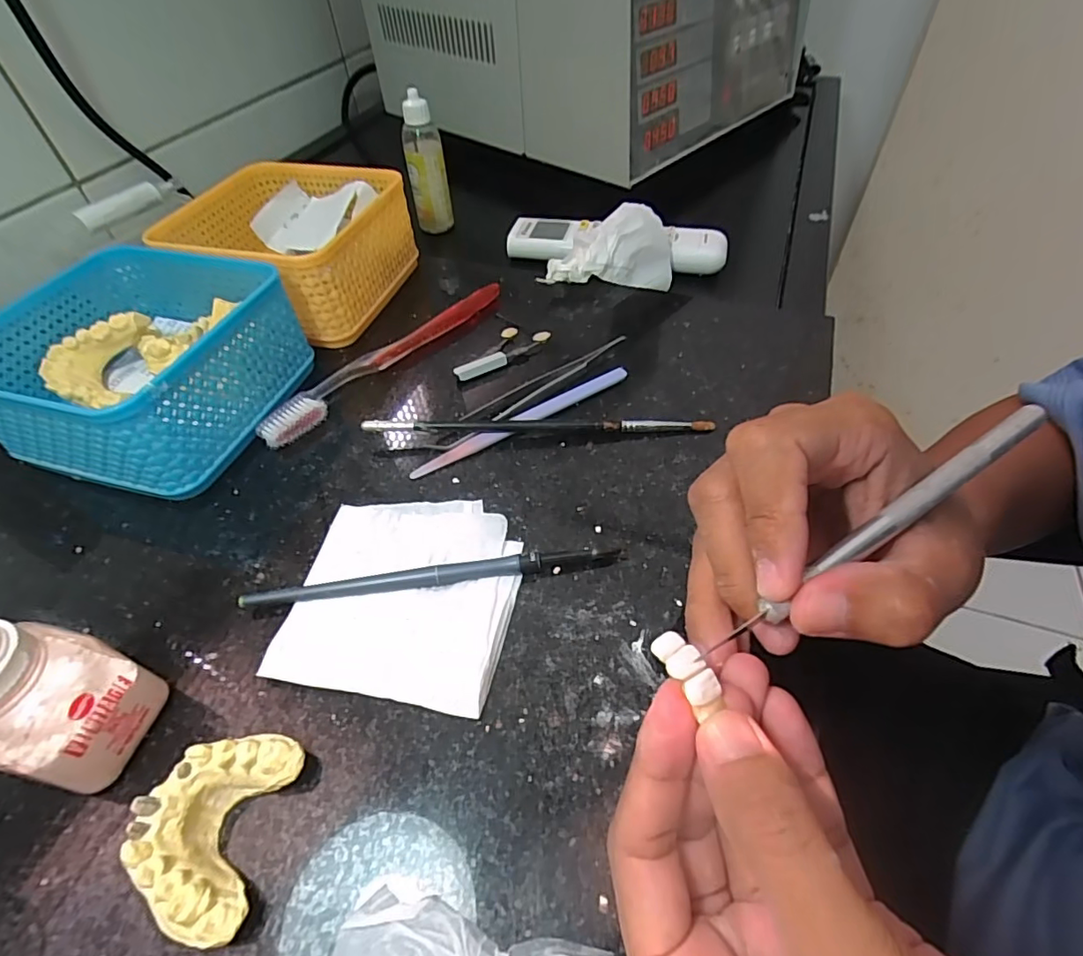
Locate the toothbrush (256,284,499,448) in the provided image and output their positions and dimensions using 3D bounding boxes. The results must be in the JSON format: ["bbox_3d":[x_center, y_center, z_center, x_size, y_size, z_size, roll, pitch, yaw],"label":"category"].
[{"bbox_3d":[-0.096,-0.079,0.339,0.021,0.016,0.182,32,57,25],"label":"toothbrush"}]

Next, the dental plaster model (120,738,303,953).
[{"bbox_3d":[-0.105,0.111,0.173,0.037,0.026,0.054,6,50,6],"label":"dental plaster model"}]

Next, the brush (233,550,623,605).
[{"bbox_3d":[-0.046,0.043,0.237,0.160,0.004,0.008,-7,87,-4],"label":"brush"}]

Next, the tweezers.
[{"bbox_3d":[-0.006,-0.053,0.315,0.135,0.011,0.022,-30,55,-22],"label":"tweezers"}]

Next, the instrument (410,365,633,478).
[{"bbox_3d":[-0.009,-0.033,0.302,0.137,0.008,0.011,-26,54,-20],"label":"instrument"}]

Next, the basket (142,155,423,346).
[{"bbox_3d":[-0.174,-0.161,0.380,0.130,0.066,0.129,11,51,11],"label":"basket"}]

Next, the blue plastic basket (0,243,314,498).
[{"bbox_3d":[-0.220,-0.064,0.300,0.130,0.064,0.128,11,50,11],"label":"blue plastic basket"}]

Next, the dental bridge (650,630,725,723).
[{"bbox_3d":[0.039,0.051,0.144,0.009,0.004,0.021,-29,61,-22],"label":"dental bridge"}]

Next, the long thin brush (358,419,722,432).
[{"bbox_3d":[-0.001,-0.027,0.292,0.186,0.012,0.006,-1,49,1],"label":"long thin brush"}]

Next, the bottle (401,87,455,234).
[{"bbox_3d":[-0.101,-0.273,0.469,0.033,0.105,0.033,-11,50,-8],"label":"bottle"}]

